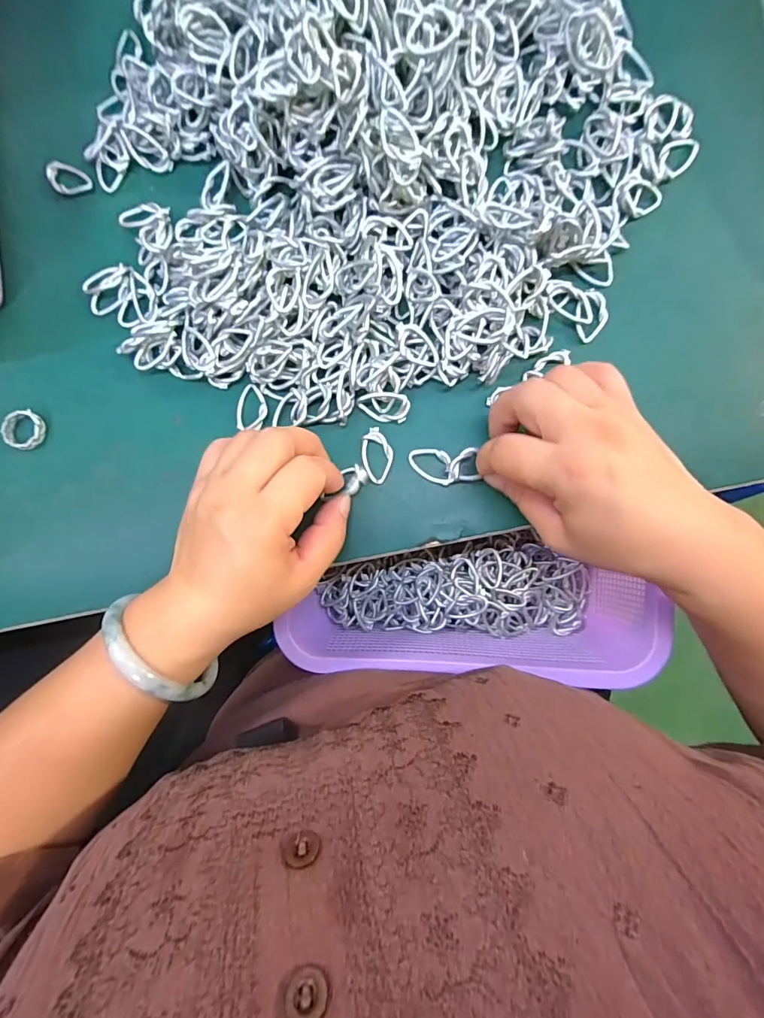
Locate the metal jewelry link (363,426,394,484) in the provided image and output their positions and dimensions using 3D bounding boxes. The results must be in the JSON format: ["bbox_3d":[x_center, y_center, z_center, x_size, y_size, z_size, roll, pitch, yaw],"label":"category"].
[{"bbox_3d":[-0.003,-0.034,0.267,0.018,0.005,0.035,-4,88,2],"label":"metal jewelry link"}]

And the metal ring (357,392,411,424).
[{"bbox_3d":[0.001,-0.063,0.264,0.032,0.010,0.016,13,89,2],"label":"metal ring"}]

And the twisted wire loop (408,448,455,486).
[{"bbox_3d":[0.031,-0.027,0.263,0.029,0.007,0.019,18,89,2],"label":"twisted wire loop"}]

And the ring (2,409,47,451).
[{"bbox_3d":[-0.228,-0.051,0.276,0.024,0.008,0.024,0,89,2],"label":"ring"}]

